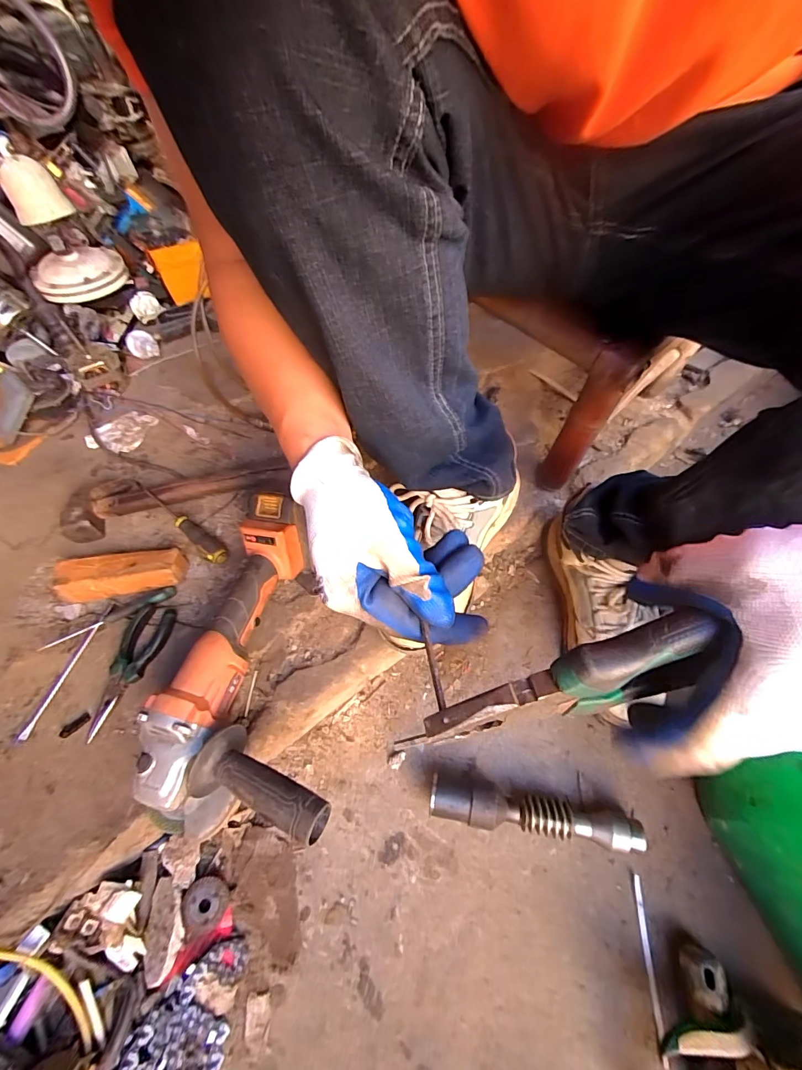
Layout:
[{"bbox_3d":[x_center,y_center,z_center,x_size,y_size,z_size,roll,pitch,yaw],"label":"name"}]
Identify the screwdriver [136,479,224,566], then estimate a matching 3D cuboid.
[{"bbox_3d":[-0.321,-0.023,0.618,0.196,0.038,0.029,37,68,27],"label":"screwdriver"}]

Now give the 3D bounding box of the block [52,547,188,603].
[{"bbox_3d":[-0.387,0.053,0.572,0.172,0.034,0.058,-6,55,3],"label":"block"}]

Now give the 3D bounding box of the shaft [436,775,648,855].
[{"bbox_3d":[0.136,0.286,0.434,0.209,0.045,0.045,5,59,10],"label":"shaft"}]

